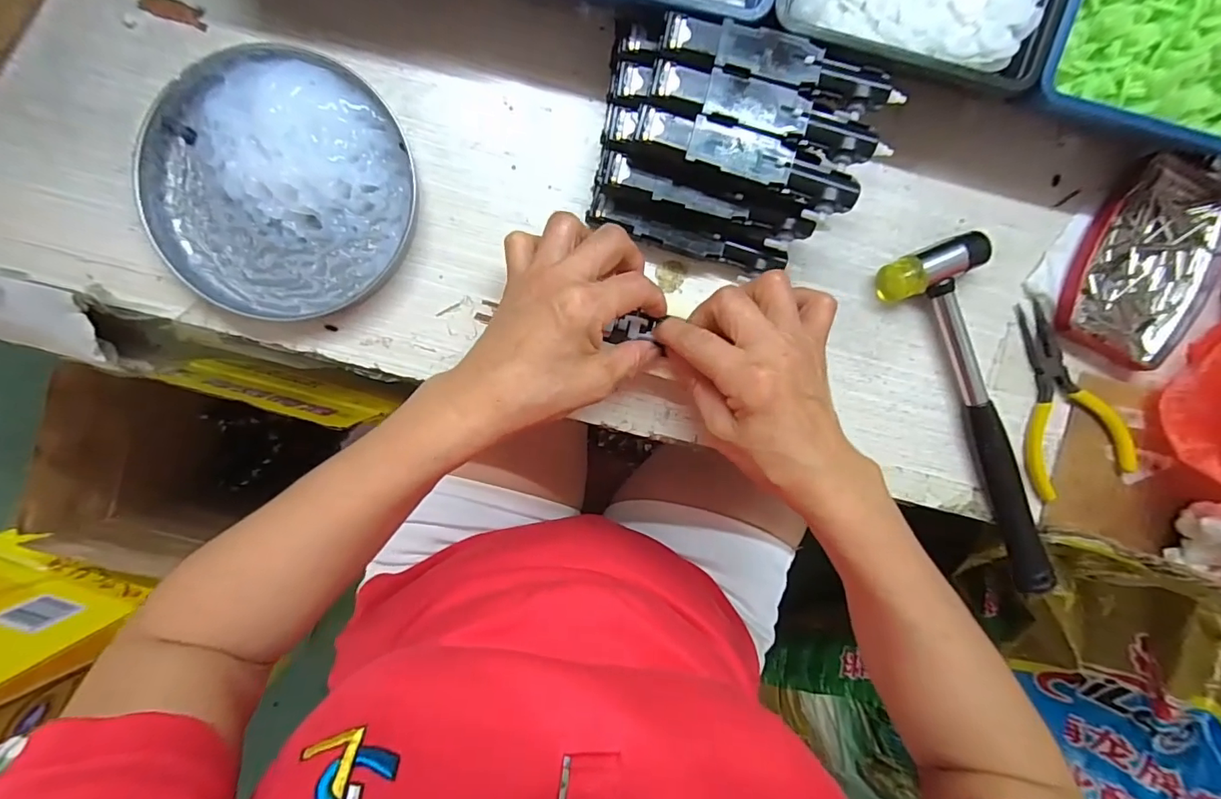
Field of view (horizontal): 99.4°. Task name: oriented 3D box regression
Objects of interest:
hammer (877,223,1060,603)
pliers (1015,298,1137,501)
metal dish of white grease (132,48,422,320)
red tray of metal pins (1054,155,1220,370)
[{"bbox_3d":[0.238,0.012,0.325,0.058,0.023,0.226,-25,95,-1],"label":"hammer"},{"bbox_3d":[0.297,-0.002,0.331,0.062,0.011,0.124,-10,94,-3],"label":"pliers"},{"bbox_3d":[-0.186,-0.121,0.292,0.141,0.020,0.141,0,94,-3],"label":"metal dish of white grease"},{"bbox_3d":[0.346,-0.089,0.328,0.092,0.014,0.133,26,92,-5],"label":"red tray of metal pins"}]

